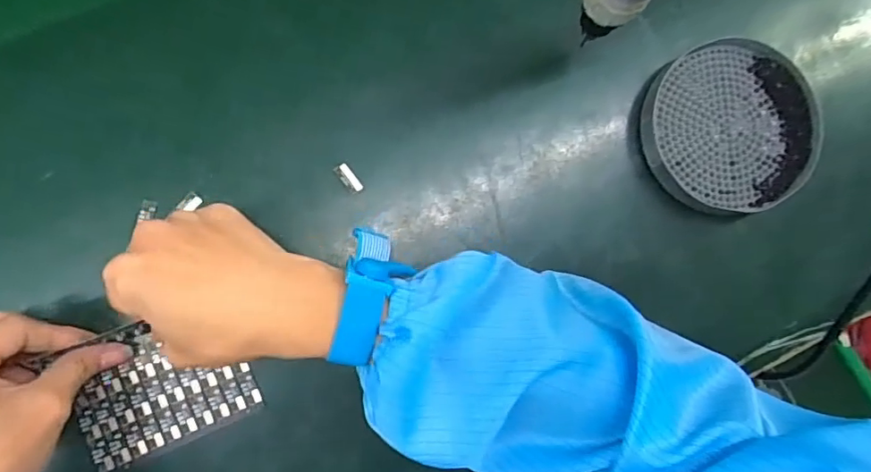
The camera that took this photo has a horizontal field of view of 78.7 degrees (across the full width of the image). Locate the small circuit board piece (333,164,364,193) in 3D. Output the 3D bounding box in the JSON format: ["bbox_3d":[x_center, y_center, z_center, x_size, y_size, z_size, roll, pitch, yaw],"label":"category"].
[{"bbox_3d":[-0.055,-0.036,0.337,0.009,0.004,0.021,-40,89,-6],"label":"small circuit board piece"}]

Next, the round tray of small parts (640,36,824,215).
[{"bbox_3d":[0.196,-0.072,0.354,0.111,0.022,0.110,0,85,-4],"label":"round tray of small parts"}]

